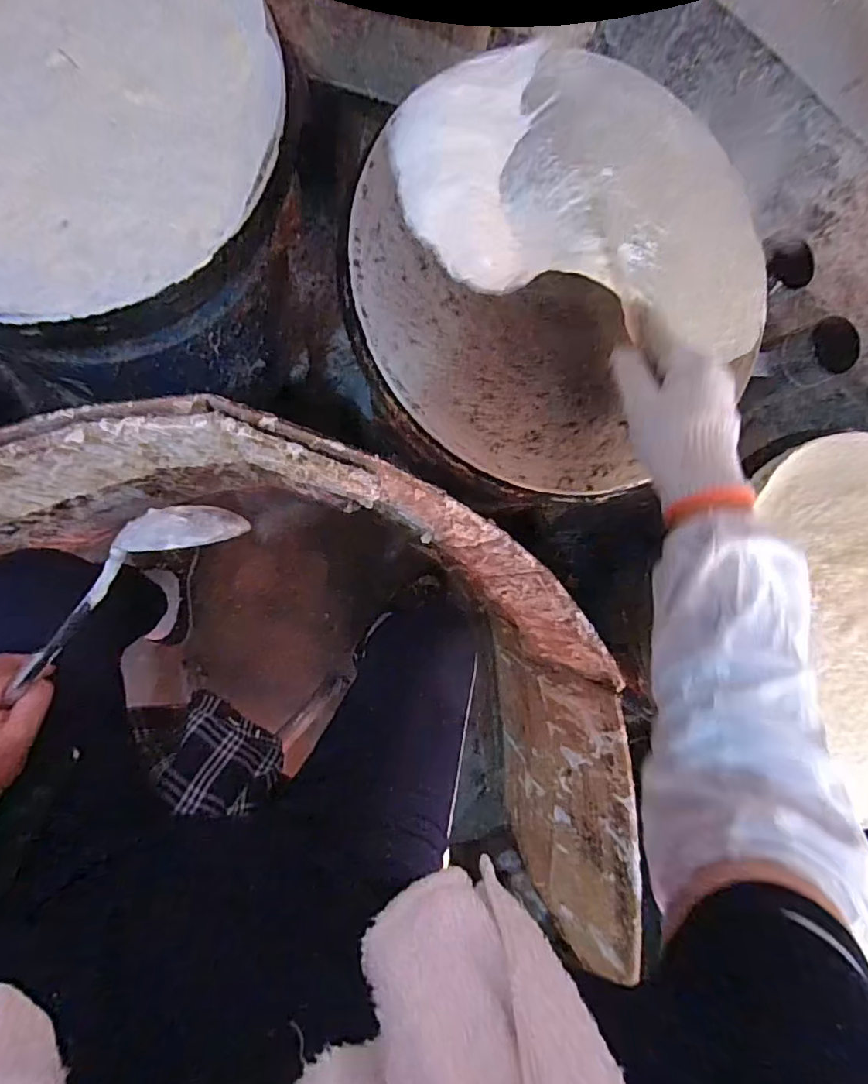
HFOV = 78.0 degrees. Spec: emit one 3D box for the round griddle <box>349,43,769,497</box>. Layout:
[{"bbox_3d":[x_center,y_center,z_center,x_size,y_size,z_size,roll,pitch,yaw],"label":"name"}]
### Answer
[{"bbox_3d":[0.125,-0.234,0.467,0.369,0.028,0.364,0,90,-10],"label":"round griddle"}]

